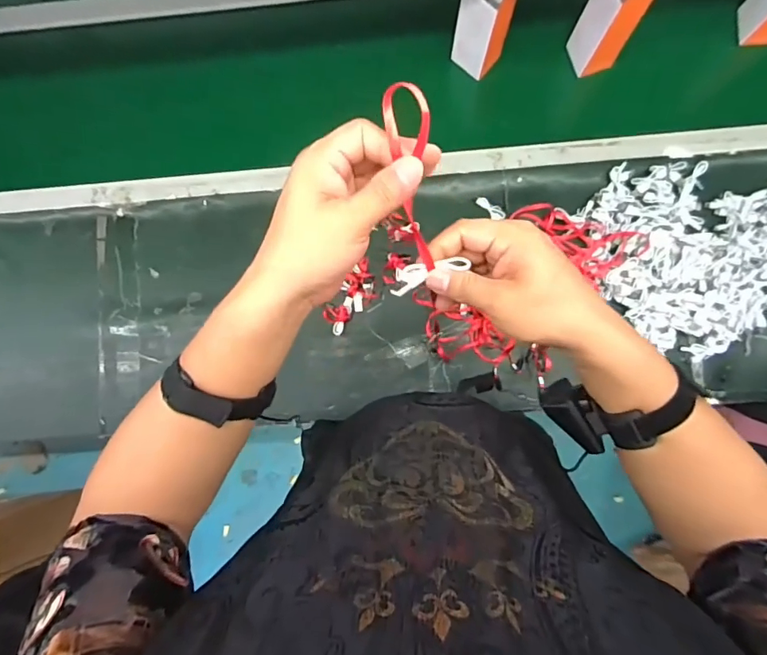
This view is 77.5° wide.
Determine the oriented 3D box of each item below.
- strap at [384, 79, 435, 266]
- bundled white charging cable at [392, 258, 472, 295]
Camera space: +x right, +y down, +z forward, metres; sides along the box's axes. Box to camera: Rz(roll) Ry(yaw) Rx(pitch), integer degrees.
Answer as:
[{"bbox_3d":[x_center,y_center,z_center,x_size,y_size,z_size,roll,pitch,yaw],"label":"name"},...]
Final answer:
[{"bbox_3d":[0.018,-0.094,0.319,0.029,0.013,0.125,-2,128,4],"label":"strap"},{"bbox_3d":[0.033,-0.041,0.353,0.063,0.015,0.020,-20,85,-6],"label":"bundled white charging cable"}]

